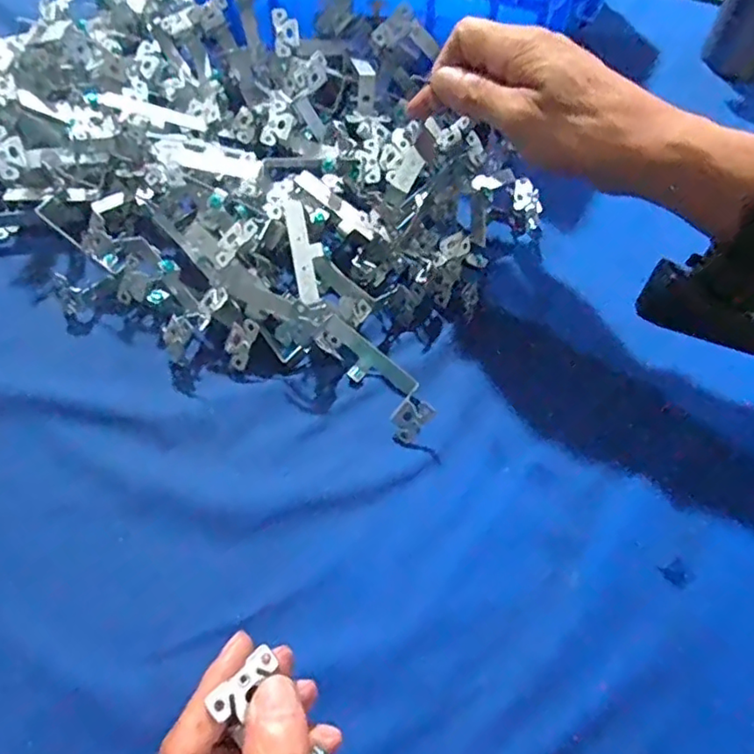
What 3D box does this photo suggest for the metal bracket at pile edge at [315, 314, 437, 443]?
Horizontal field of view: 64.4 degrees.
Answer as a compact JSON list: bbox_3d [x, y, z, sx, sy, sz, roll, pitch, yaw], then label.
[{"bbox_3d":[0.001,-0.003,0.377,0.029,0.023,0.093,-36,66,-19],"label":"metal bracket at pile edge"}]

